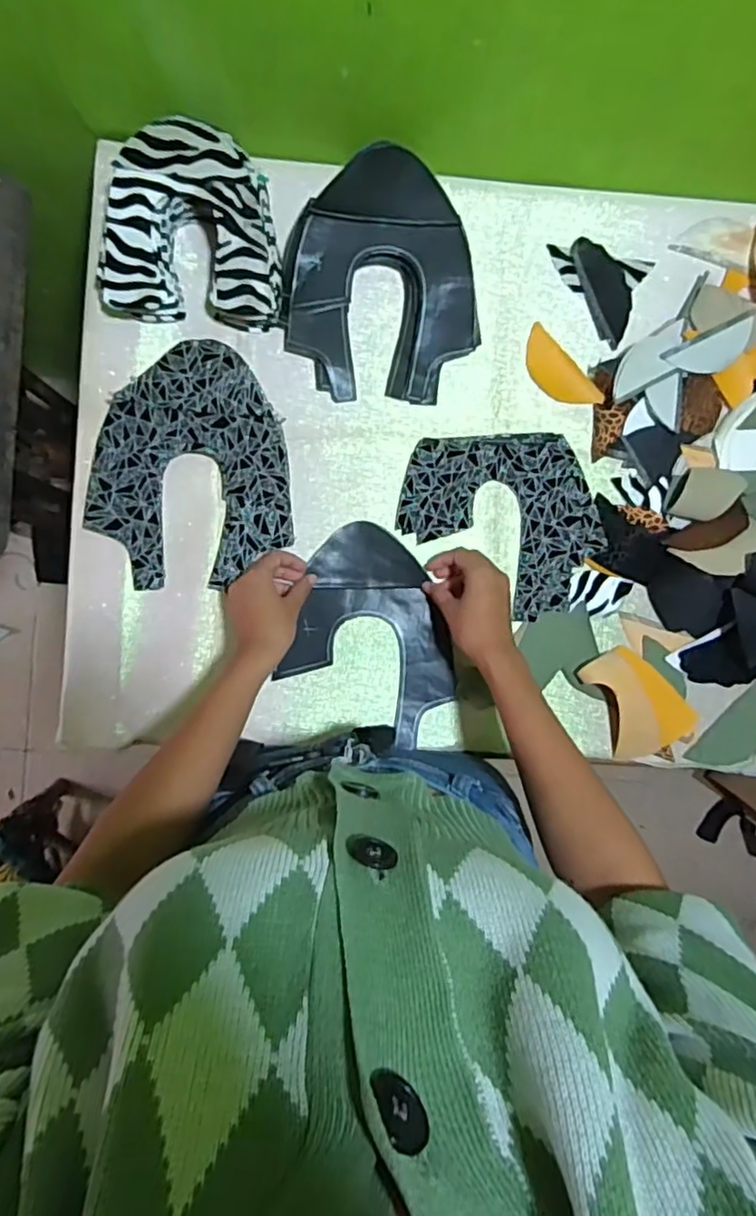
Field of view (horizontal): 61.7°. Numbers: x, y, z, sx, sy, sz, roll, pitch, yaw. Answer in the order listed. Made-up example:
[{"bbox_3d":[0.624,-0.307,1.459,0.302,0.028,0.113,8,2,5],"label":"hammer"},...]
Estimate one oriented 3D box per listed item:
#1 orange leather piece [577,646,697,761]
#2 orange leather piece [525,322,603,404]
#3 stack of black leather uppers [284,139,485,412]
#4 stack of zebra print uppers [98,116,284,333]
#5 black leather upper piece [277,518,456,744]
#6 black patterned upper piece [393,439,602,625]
[{"bbox_3d":[0.276,0.095,0.663,0.094,0.027,0.117,-26,92,-1],"label":"orange leather piece"},{"bbox_3d":[0.188,-0.248,0.670,0.043,0.011,0.104,-40,92,0],"label":"orange leather piece"},{"bbox_3d":[0.005,-0.332,0.636,0.198,0.049,0.230,2,91,-1],"label":"stack of black leather uppers"},{"bbox_3d":[-0.177,-0.368,0.614,0.166,0.076,0.164,3,91,-1],"label":"stack of zebra print uppers"},{"bbox_3d":[0.004,0.023,0.652,0.176,0.013,0.181,26,90,-2],"label":"black leather upper piece"},{"bbox_3d":[0.135,-0.107,0.662,0.213,0.005,0.167,38,90,-2],"label":"black patterned upper piece"}]

